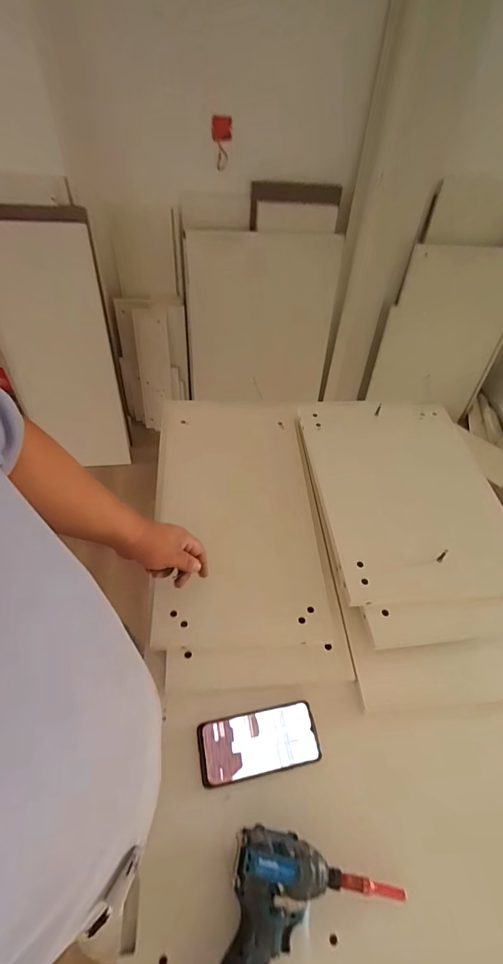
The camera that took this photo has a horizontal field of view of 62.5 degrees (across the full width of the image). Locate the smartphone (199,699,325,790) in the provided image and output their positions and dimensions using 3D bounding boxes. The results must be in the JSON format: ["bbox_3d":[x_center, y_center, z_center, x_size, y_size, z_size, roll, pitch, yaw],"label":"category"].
[{"bbox_3d":[0.010,0.352,0.561,0.159,0.006,0.073,-6,53,-11],"label":"smartphone"}]

